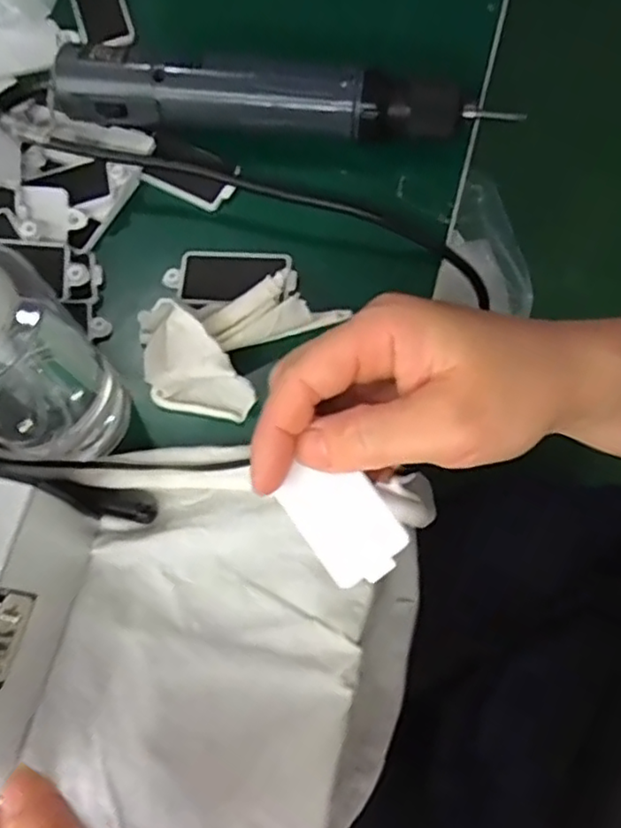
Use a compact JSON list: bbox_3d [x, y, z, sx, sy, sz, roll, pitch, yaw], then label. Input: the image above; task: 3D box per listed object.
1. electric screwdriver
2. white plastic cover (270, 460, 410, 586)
[{"bbox_3d":[-0.020,-0.179,0.378,0.247,0.038,0.032,4,72,3],"label":"electric screwdriver"},{"bbox_3d":[0.013,0.040,0.251,0.032,0.009,0.048,-36,74,-9],"label":"white plastic cover"}]

